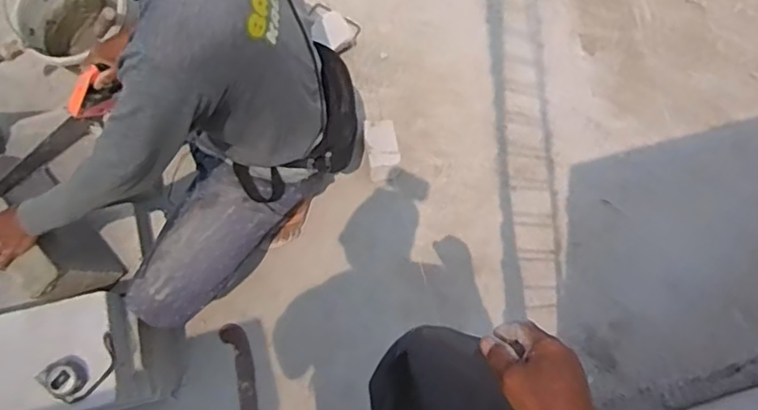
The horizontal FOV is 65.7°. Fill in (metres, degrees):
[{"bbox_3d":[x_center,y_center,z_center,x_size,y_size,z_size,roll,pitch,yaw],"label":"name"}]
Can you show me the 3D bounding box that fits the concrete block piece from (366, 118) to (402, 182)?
[{"bbox_3d":[0.007,-0.134,1.464,0.074,0.099,0.124,-6,72,-4],"label":"concrete block piece"}]

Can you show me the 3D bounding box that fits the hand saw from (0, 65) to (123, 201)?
[{"bbox_3d":[-0.669,-0.061,1.085,0.494,0.099,0.038,-42,77,5],"label":"hand saw"}]

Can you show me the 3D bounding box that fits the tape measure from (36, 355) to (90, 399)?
[{"bbox_3d":[-0.558,0.303,1.041,0.069,0.039,0.065,40,75,11],"label":"tape measure"}]

